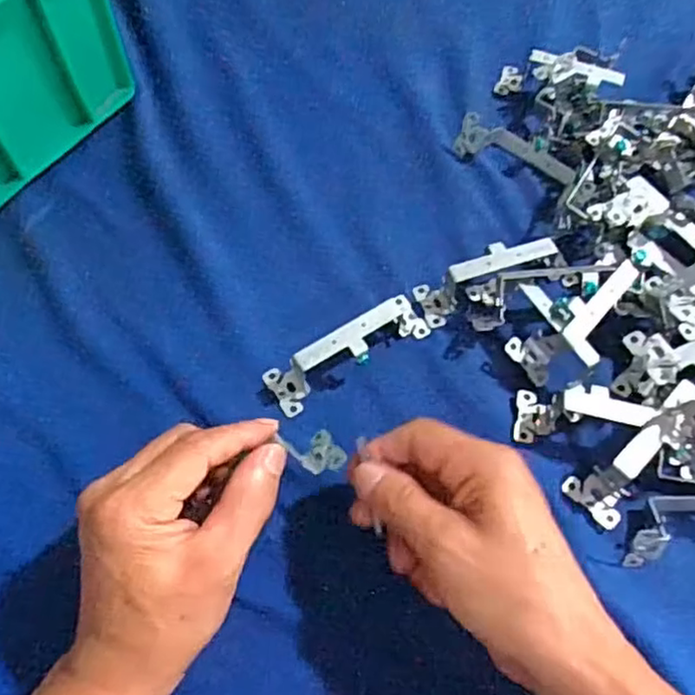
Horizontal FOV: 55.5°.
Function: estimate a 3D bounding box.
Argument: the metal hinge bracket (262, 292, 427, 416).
[{"bbox_3d":[0.001,-0.001,0.399,0.104,0.031,0.033,-30,67,-12],"label":"metal hinge bracket"}]

